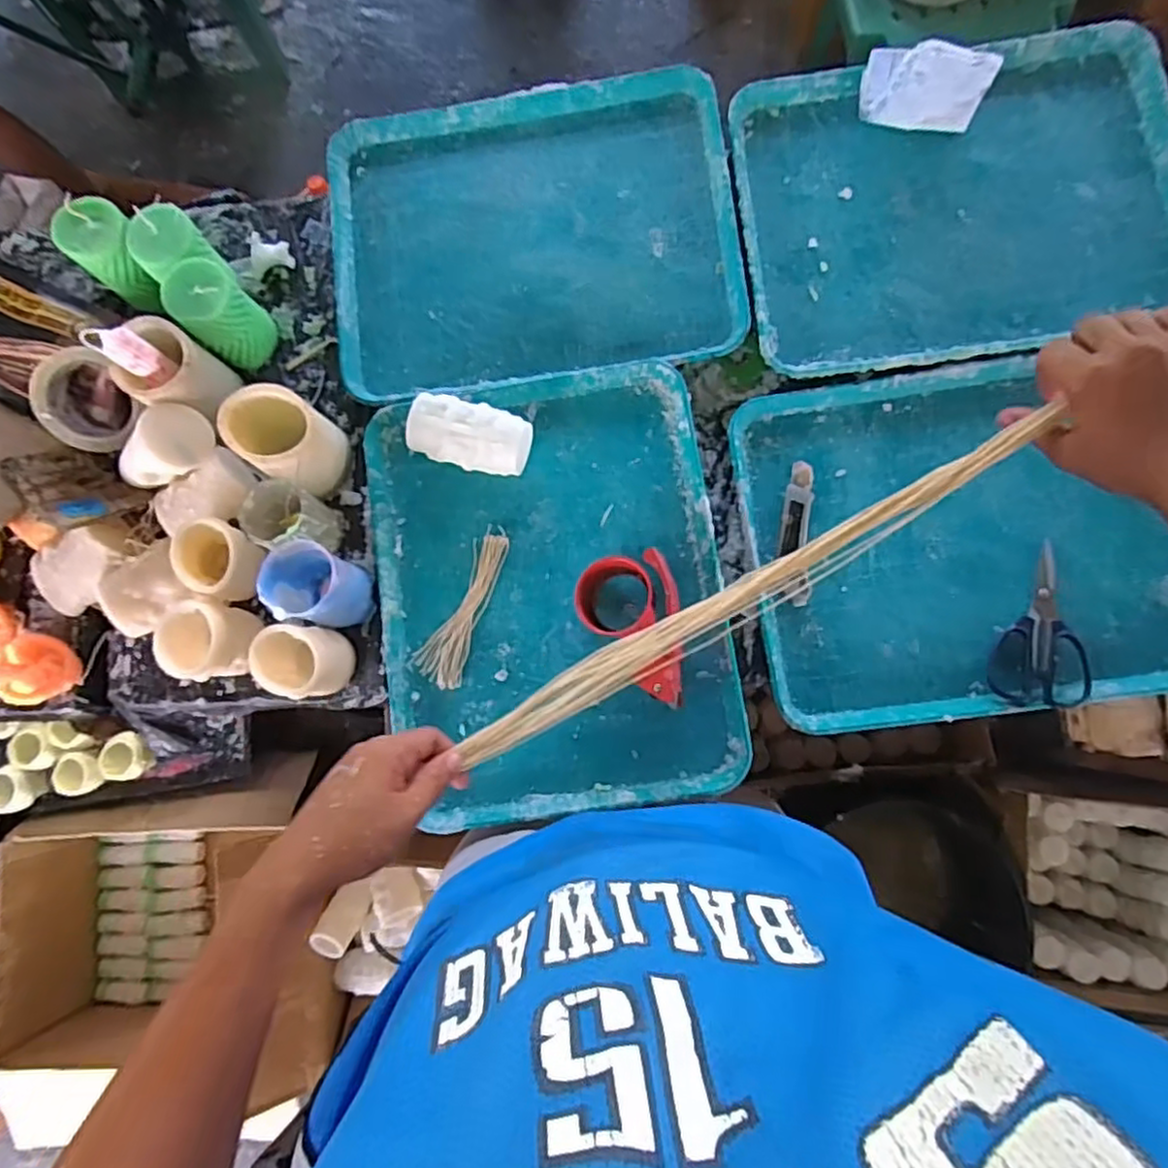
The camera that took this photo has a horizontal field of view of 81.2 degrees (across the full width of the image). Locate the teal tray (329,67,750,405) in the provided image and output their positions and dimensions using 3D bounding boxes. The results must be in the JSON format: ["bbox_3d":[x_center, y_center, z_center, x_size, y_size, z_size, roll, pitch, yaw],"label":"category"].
[{"bbox_3d":[-0.060,-0.391,0.768,0.441,0.028,0.339,-6,82,4],"label":"teal tray"}]

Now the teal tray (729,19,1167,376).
[{"bbox_3d":[0.396,-0.403,0.723,0.440,0.027,0.343,-4,82,5],"label":"teal tray"}]

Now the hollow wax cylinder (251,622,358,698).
[{"bbox_3d":[-0.275,0.077,0.671,0.068,0.076,0.070,4,83,6],"label":"hollow wax cylinder"}]

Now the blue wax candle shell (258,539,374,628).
[{"bbox_3d":[-0.264,0.001,0.679,0.077,0.086,0.075,2,82,5],"label":"blue wax candle shell"}]

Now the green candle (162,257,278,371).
[{"bbox_3d":[-0.389,-0.289,0.731,0.080,0.102,0.071,39,87,9],"label":"green candle"}]

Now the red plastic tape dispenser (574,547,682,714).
[{"bbox_3d":[0.045,0.044,0.658,0.098,0.061,0.150,-9,82,4],"label":"red plastic tape dispenser"}]

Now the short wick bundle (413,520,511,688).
[{"bbox_3d":[-0.128,0.023,0.709,0.052,0.010,0.169,18,84,7],"label":"short wick bundle"}]

